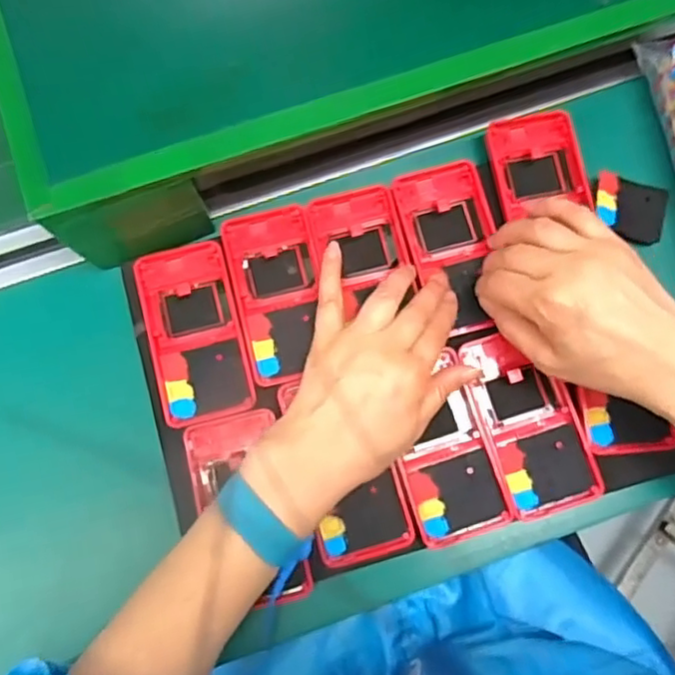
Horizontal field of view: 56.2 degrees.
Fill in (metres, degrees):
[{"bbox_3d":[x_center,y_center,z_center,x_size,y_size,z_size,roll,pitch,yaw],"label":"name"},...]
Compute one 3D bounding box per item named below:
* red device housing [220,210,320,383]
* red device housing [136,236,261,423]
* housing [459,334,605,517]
[{"bbox_3d":[-0.042,-0.033,0.444,0.060,0.015,0.122,-12,78,-1],"label":"red device housing"},{"bbox_3d":[-0.099,-0.005,0.436,0.062,0.007,0.123,-14,78,-2],"label":"red device housing"},{"bbox_3d":[0.129,0.056,0.427,0.062,0.019,0.122,-18,78,-2],"label":"housing"}]

